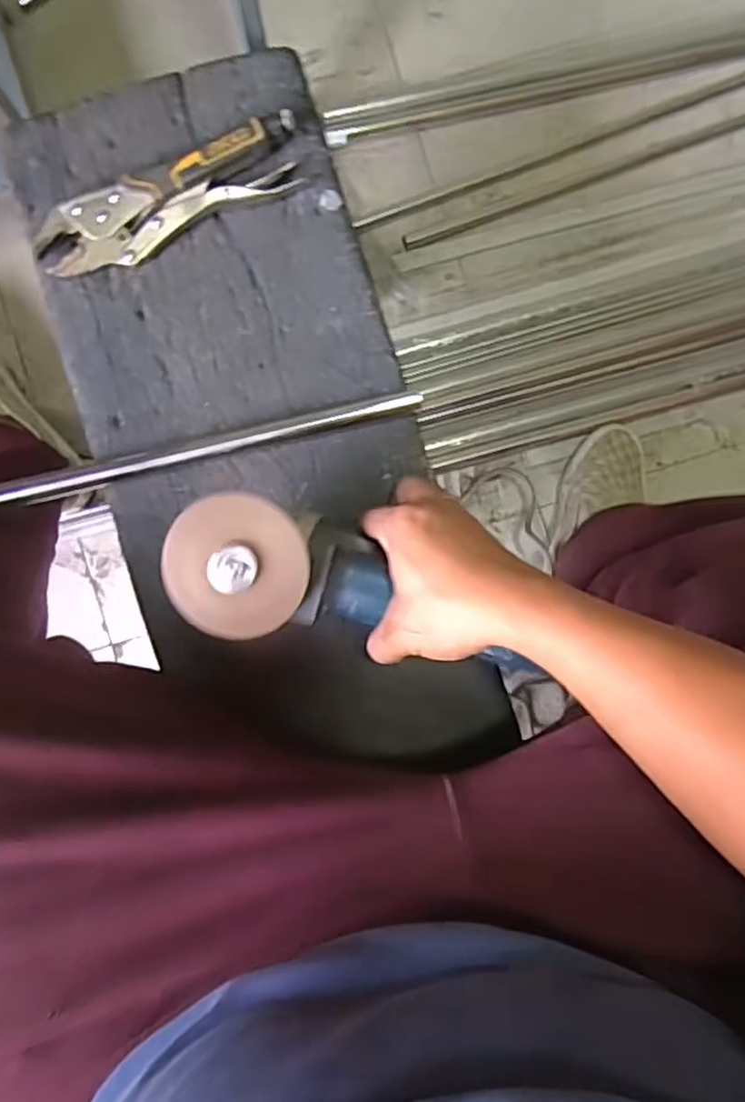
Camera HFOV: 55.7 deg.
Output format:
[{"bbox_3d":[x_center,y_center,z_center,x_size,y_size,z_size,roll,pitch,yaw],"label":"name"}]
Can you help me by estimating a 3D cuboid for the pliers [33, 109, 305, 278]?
[{"bbox_3d":[-0.150,-0.263,0.533,0.206,0.029,0.050,-24,90,-3],"label":"pliers"}]

